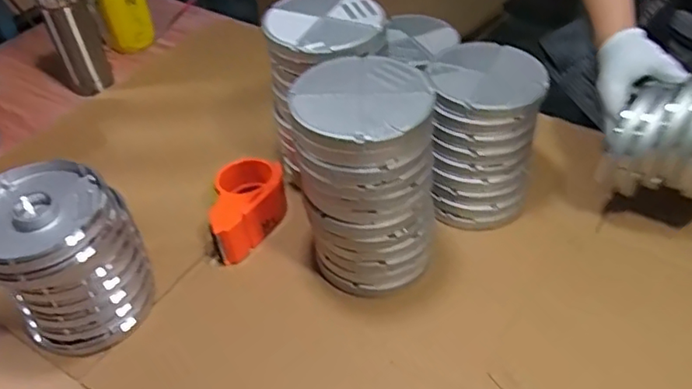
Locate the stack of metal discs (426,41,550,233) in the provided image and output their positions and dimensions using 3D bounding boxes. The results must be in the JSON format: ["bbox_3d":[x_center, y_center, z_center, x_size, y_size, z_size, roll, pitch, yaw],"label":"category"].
[{"bbox_3d":[0.163,-0.065,0.727,0.140,0.183,0.152,11,46,14],"label":"stack of metal discs"}]

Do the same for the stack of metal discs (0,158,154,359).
[{"bbox_3d":[-0.298,0.068,0.630,0.138,0.154,0.147,-34,52,-27],"label":"stack of metal discs"}]

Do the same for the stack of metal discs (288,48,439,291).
[{"bbox_3d":[0.024,-0.011,0.636,0.141,0.238,0.134,-2,44,2],"label":"stack of metal discs"}]

